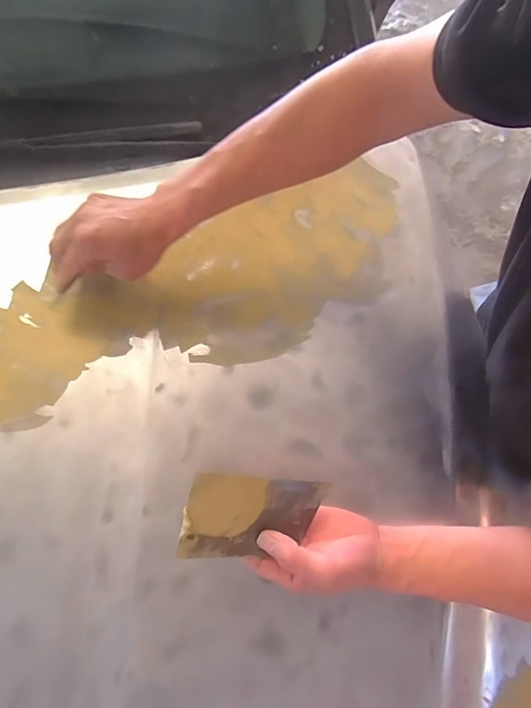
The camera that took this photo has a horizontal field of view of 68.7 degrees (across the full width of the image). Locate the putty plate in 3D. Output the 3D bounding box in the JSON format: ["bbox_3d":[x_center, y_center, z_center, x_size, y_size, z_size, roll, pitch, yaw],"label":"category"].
[{"bbox_3d":[-0.007,0.151,0.360,0.140,0.006,0.072,15,85,-26],"label":"putty plate"}]

